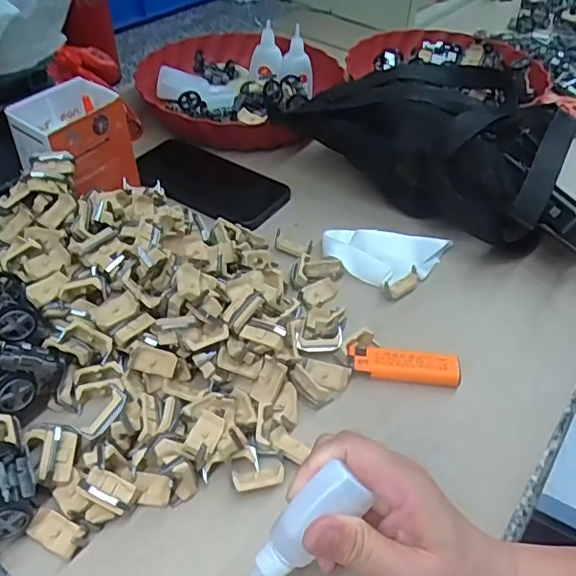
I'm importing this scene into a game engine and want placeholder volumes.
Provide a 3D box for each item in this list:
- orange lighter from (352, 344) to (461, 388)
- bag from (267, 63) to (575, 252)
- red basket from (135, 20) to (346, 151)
[{"bbox_3d":[0.087,0.059,0.417,0.080,0.016,0.024,7,45,4],"label":"orange lighter"},{"bbox_3d":[0.161,-0.157,0.577,0.261,0.092,0.199,34,53,28],"label":"bag"},{"bbox_3d":[-0.063,-0.264,0.697,0.237,0.054,0.256,16,47,13],"label":"red basket"}]

